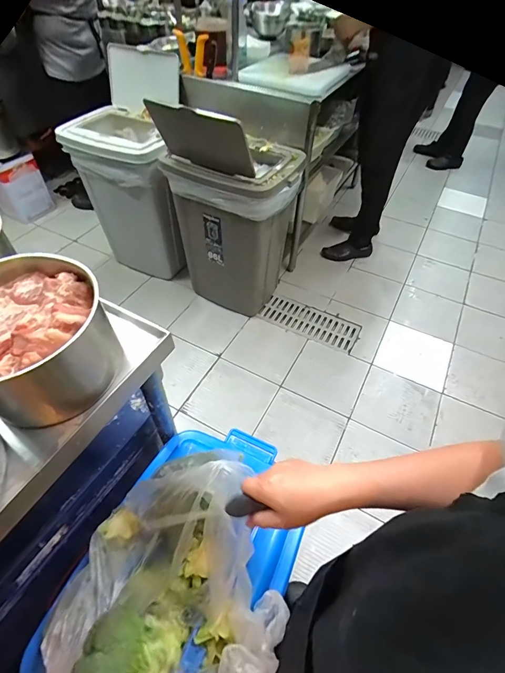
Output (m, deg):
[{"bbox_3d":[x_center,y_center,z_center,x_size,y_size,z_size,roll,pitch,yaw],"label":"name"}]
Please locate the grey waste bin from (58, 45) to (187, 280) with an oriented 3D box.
[{"bbox_3d":[-0.526,-0.751,1.610,0.577,0.819,0.347,23,53,17],"label":"grey waste bin"}]

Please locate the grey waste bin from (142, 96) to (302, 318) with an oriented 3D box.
[{"bbox_3d":[-0.049,-0.503,1.454,0.433,0.847,0.422,27,54,19],"label":"grey waste bin"}]

